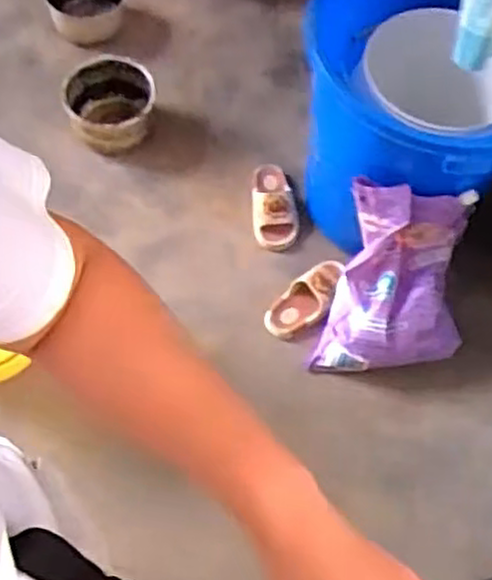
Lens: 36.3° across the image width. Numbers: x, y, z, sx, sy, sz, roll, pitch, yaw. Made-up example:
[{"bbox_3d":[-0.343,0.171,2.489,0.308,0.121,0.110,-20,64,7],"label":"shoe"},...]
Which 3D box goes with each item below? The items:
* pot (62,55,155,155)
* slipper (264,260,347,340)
[{"bbox_3d":[-0.323,-0.427,1.770,0.206,0.136,0.207,1,64,-2],"label":"pot"},{"bbox_3d":[0.130,0.022,1.613,0.203,0.046,0.101,-43,70,10],"label":"slipper"}]

